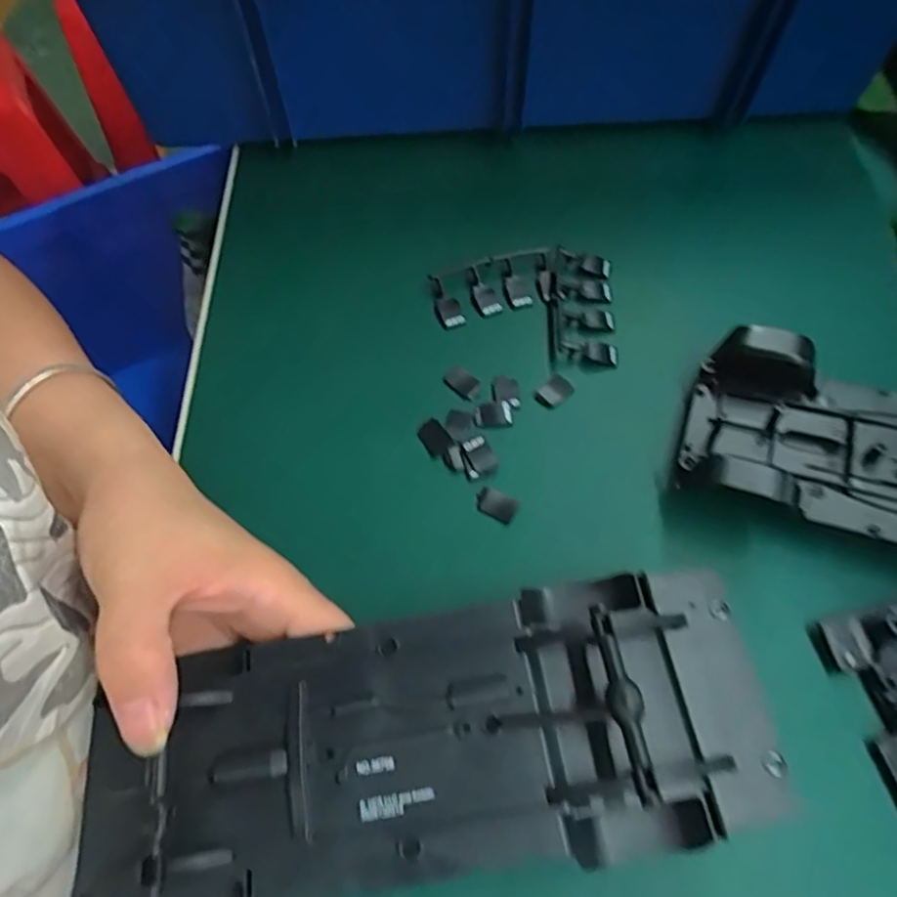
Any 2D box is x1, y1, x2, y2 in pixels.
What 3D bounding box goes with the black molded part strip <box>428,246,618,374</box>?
[{"bbox_3d":[0.036,-0.070,0.304,0.086,0.010,0.063,4,62,3],"label":"black molded part strip"}]

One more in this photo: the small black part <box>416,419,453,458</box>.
[{"bbox_3d":[-0.006,-0.005,0.275,0.011,0.004,0.016,-31,66,-15],"label":"small black part"}]

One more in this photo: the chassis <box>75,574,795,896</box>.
[{"bbox_3d":[-0.004,0.084,0.180,0.190,0.032,0.072,-10,62,-4],"label":"chassis"}]

